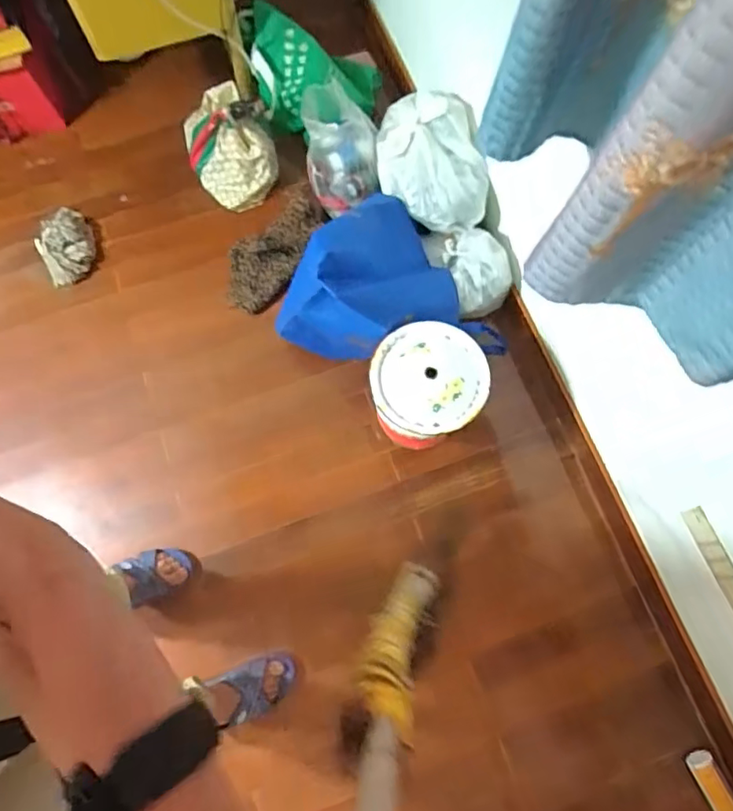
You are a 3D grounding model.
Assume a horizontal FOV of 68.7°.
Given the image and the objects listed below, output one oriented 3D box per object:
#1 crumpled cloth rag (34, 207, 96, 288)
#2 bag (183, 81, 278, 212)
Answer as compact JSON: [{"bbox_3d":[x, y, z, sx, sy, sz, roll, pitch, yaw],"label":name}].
[{"bbox_3d":[-0.661,-0.349,1.184,0.118,0.054,0.150,-25,75,-7],"label":"crumpled cloth rag"},{"bbox_3d":[-0.298,-0.563,1.163,0.182,0.152,0.189,-14,74,-4],"label":"bag"}]

